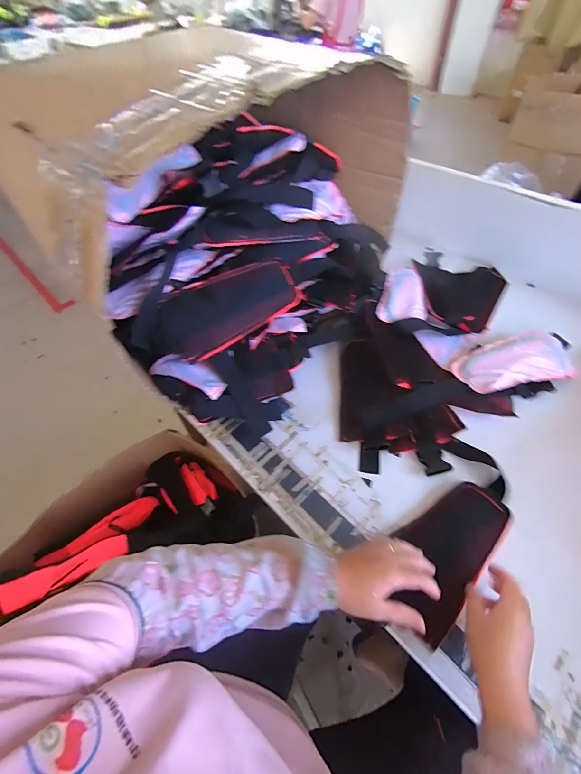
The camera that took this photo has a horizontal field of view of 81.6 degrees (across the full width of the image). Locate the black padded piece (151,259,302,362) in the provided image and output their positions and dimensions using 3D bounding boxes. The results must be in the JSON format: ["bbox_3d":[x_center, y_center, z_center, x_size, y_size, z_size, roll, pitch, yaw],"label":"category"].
[{"bbox_3d":[-0.115,-0.146,0.613,0.266,0.033,0.126,-34,94,-15],"label":"black padded piece"}]

